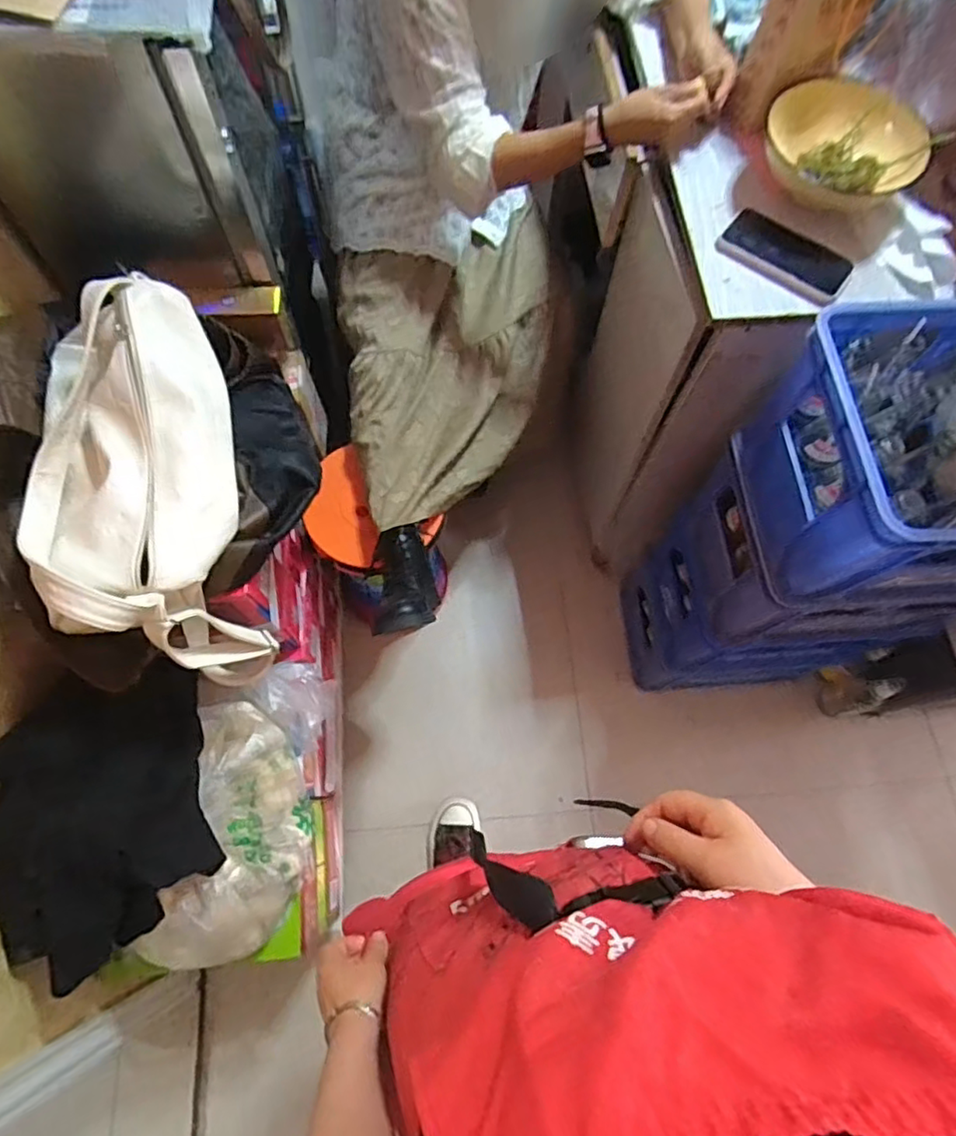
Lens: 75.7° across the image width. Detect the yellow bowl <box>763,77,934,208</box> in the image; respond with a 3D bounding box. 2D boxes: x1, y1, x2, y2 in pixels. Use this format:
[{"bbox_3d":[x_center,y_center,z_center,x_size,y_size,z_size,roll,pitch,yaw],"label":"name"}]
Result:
[{"bbox_3d":[0.455,-0.537,0.789,0.173,0.076,0.159,-9,70,-4],"label":"yellow bowl"}]

